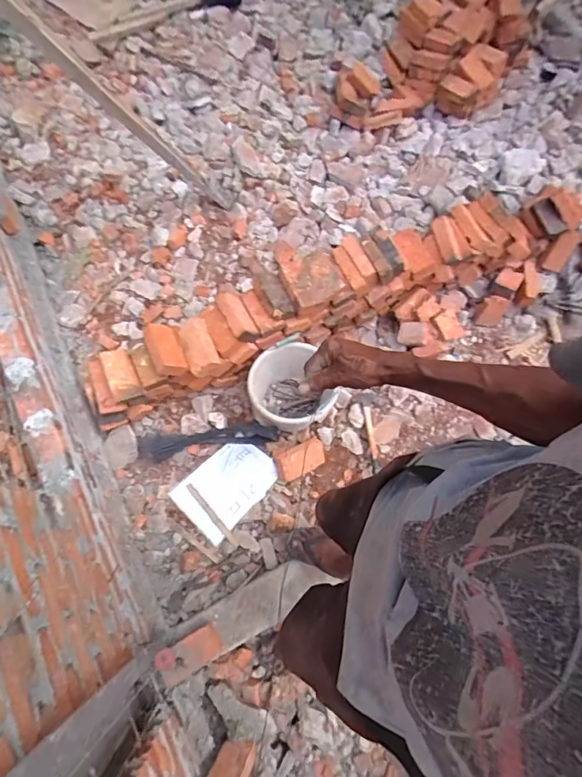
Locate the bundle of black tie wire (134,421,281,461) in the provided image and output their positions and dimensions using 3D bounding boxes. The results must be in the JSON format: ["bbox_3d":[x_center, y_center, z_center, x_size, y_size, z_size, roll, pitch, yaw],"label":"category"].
[{"bbox_3d":[-0.269,0.176,1.399,0.456,0.055,0.095,-5,70,-6],"label":"bundle of black tie wire"}]

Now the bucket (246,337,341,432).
[{"bbox_3d":[-0.013,0.004,1.378,0.248,0.219,0.245,1,70,-3],"label":"bucket"}]

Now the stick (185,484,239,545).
[{"bbox_3d":[-0.244,0.388,1.304,0.023,0.021,0.232,-39,77,-16],"label":"stick"}]

